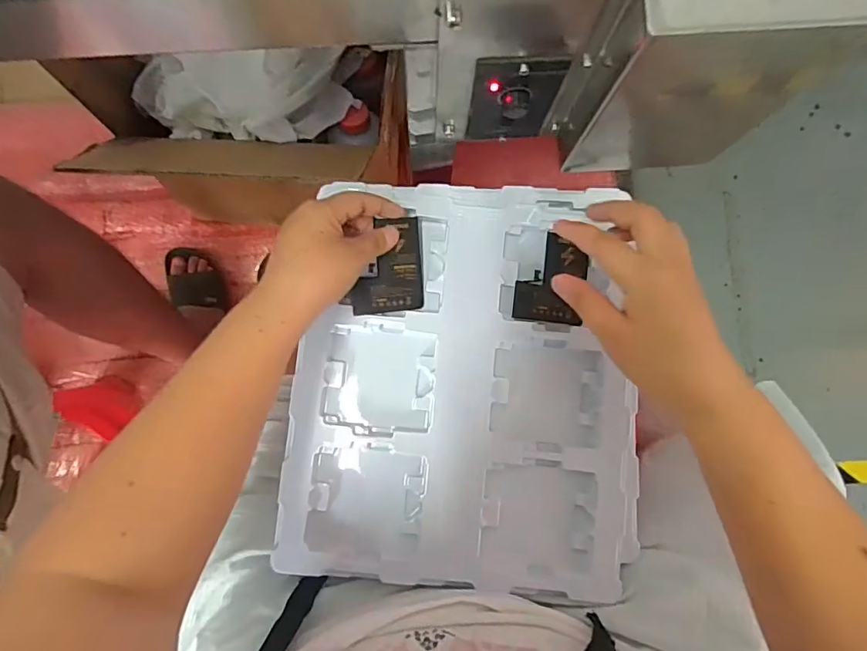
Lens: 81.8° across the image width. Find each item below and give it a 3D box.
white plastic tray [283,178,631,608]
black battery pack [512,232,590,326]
[{"bbox_3d":[0.028,0.043,0.414,0.279,0.020,0.326,4,84,-1],"label":"white plastic tray"},{"bbox_3d":[0.100,-0.039,0.426,0.058,0.005,0.073,8,84,-1],"label":"black battery pack"}]

